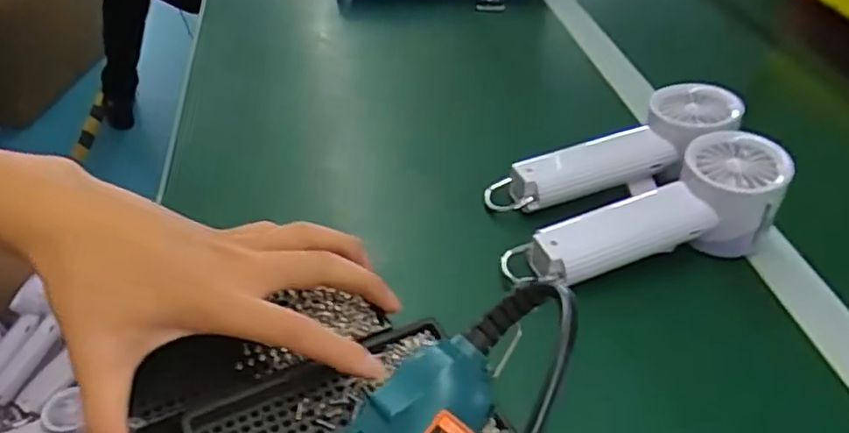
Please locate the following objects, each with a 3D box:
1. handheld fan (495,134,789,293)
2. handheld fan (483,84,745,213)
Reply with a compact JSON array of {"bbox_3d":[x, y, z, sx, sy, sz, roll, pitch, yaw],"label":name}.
[{"bbox_3d":[0.145,0.001,0.414,0.174,0.061,0.059,-20,43,-7],"label":"handheld fan"},{"bbox_3d":[0.134,-0.041,0.457,0.188,0.051,0.068,-23,43,-1],"label":"handheld fan"}]

